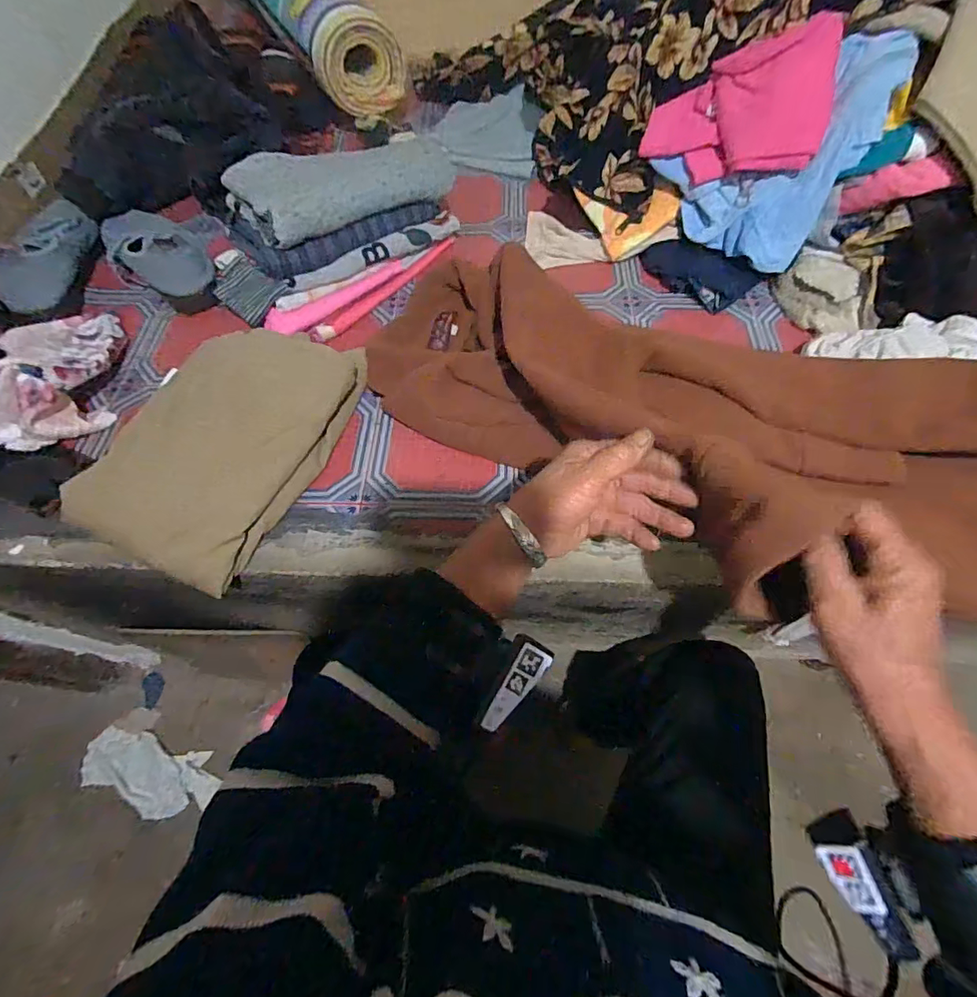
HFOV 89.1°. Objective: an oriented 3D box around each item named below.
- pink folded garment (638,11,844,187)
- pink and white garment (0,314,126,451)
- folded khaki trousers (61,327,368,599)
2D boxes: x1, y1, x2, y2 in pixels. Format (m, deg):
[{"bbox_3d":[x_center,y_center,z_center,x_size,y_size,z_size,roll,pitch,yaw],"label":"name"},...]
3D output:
[{"bbox_3d":[0.300,-0.472,0.608,0.202,0.040,0.147,8,103,31],"label":"pink folded garment"},{"bbox_3d":[-0.524,-0.168,0.588,0.122,0.079,0.229,-11,63,-4],"label":"pink and white garment"},{"bbox_3d":[-0.277,-0.069,0.535,0.187,0.062,0.298,26,66,14],"label":"folded khaki trousers"}]

